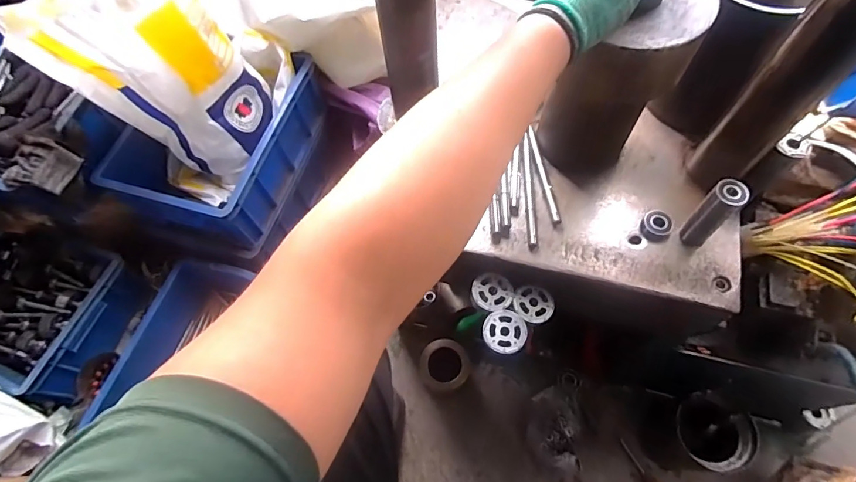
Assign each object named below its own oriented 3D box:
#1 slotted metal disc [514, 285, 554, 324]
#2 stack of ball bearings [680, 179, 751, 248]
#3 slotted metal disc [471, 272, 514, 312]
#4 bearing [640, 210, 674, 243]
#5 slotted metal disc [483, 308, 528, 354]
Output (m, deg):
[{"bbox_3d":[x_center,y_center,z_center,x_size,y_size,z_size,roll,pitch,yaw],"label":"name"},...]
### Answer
[{"bbox_3d":[0.132,0.079,0.566,0.050,0.009,0.047,-1,64,2],"label":"slotted metal disc"},{"bbox_3d":[0.317,-0.030,0.507,0.032,0.091,0.031,-41,69,-16],"label":"stack of ball bearings"},{"bbox_3d":[0.081,0.064,0.568,0.051,0.006,0.049,-1,64,2],"label":"slotted metal disc"},{"bbox_3d":[0.280,-0.019,0.551,0.035,0.013,0.039,38,72,19],"label":"bearing"},{"bbox_3d":[0.094,0.110,0.548,0.051,0.007,0.053,-1,64,2],"label":"slotted metal disc"}]

